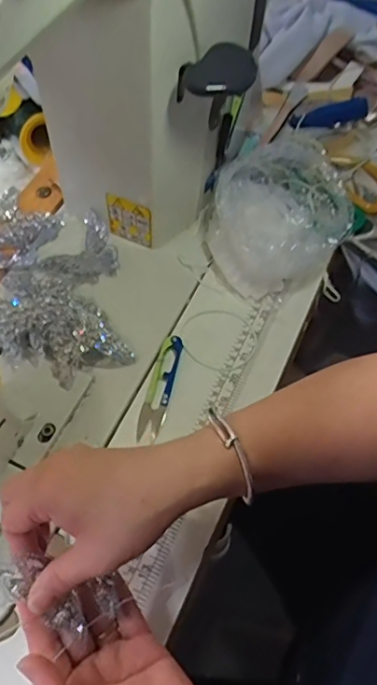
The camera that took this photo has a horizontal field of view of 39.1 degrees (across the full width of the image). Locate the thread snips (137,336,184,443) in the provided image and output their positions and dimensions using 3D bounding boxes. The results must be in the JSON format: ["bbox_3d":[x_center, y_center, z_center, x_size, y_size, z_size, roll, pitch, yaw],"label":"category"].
[{"bbox_3d":[-0.025,0.040,0.481,0.022,0.009,0.101,11,59,11],"label":"thread snips"}]

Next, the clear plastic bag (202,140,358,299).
[{"bbox_3d":[0.092,-0.126,0.527,0.145,0.092,0.115,-20,58,-8],"label":"clear plastic bag"}]

